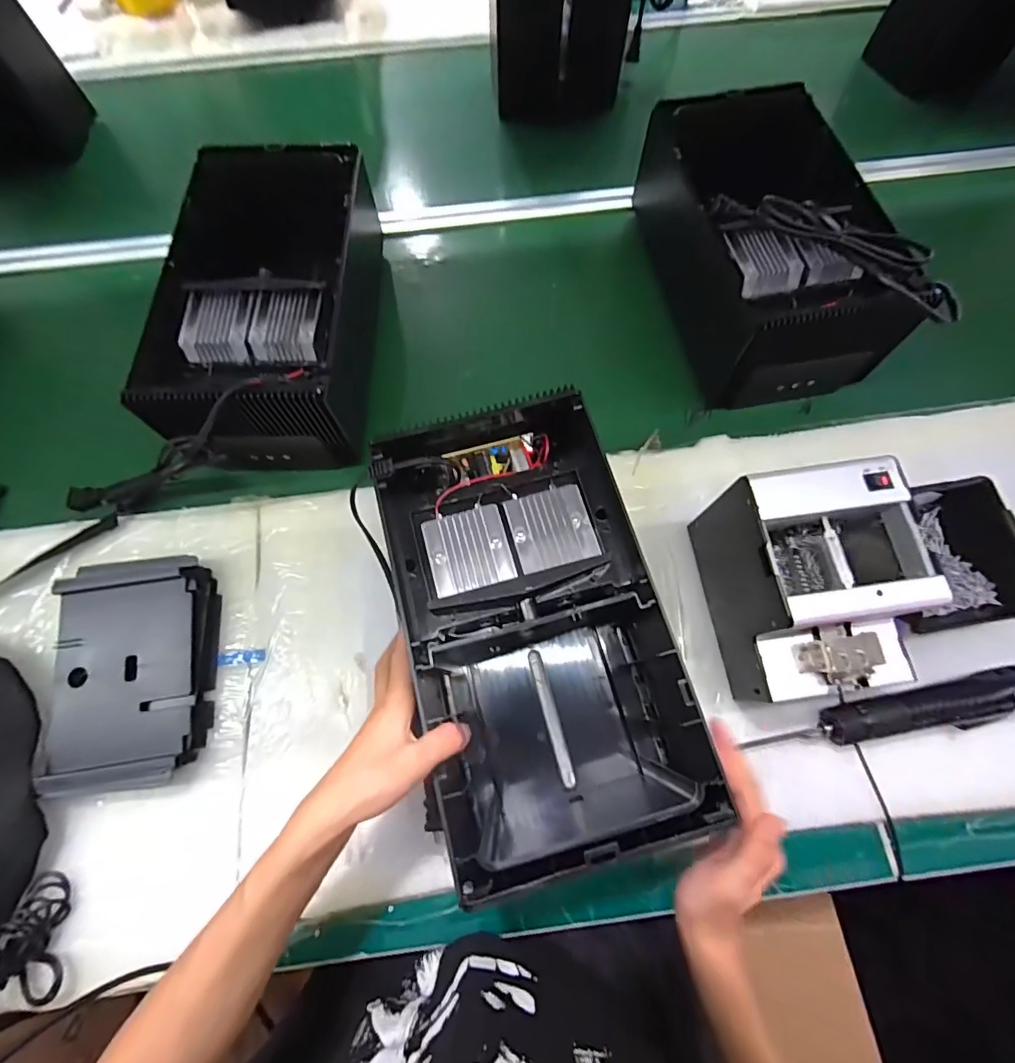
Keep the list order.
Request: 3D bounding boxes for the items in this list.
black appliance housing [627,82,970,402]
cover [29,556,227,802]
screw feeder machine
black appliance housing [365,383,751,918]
[{"bbox_3d":[0.300,-0.335,0.585,0.195,0.156,0.347,-11,70,-4],"label":"black appliance housing"},{"bbox_3d":[-0.361,0.132,0.466,0.140,0.041,0.208,-5,69,-2],"label":"cover"},{"bbox_3d":[0.261,0.050,0.424,0.125,0.139,0.172,-4,69,-1],"label":"screw feeder machine"},{"bbox_3d":[0.020,0.076,0.431,0.199,0.147,0.350,-13,70,-5],"label":"black appliance housing"}]

